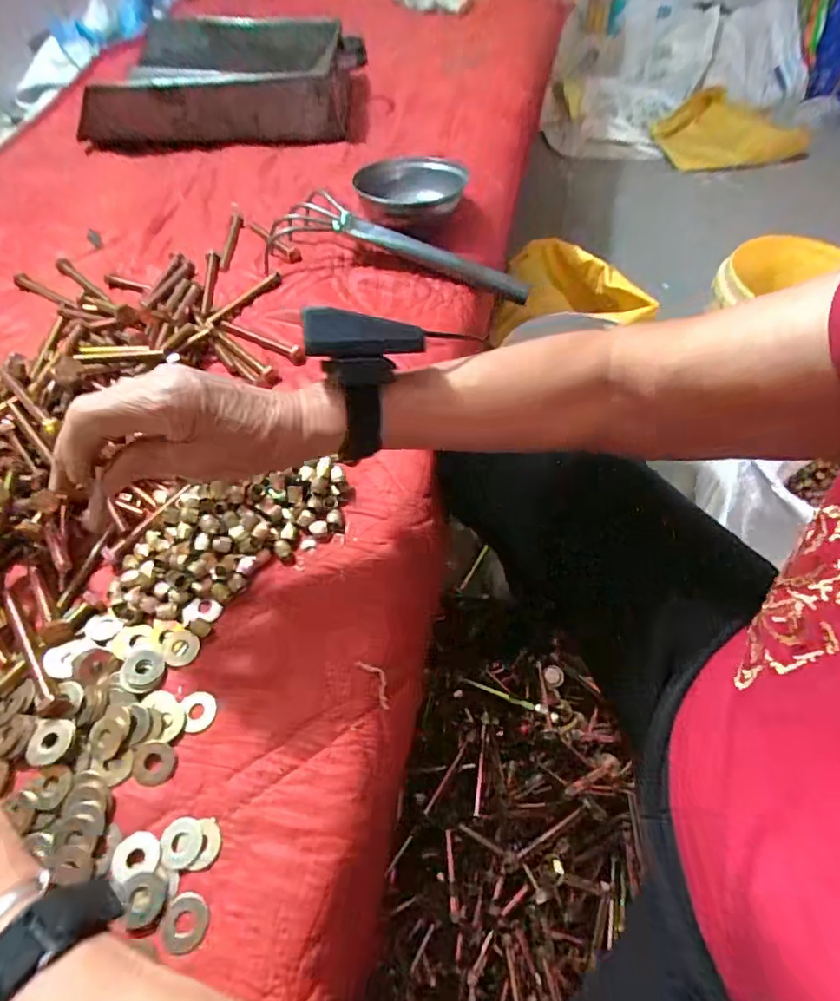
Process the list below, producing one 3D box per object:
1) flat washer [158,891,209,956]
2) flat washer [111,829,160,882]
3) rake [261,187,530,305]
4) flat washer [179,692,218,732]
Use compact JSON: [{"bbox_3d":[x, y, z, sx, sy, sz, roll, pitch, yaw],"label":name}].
[{"bbox_3d":[-0.127,0.229,0.279,0.025,0.004,0.026,19,58,12],"label":"flat washer"},{"bbox_3d":[-0.161,0.200,0.293,0.024,0.004,0.022,-6,44,-21],"label":"flat washer"},{"bbox_3d":[-0.027,-0.290,0.606,0.310,0.069,0.073,13,61,-5],"label":"rake"},{"bbox_3d":[-0.144,0.136,0.336,0.021,0.004,0.024,-20,58,-14],"label":"flat washer"}]

